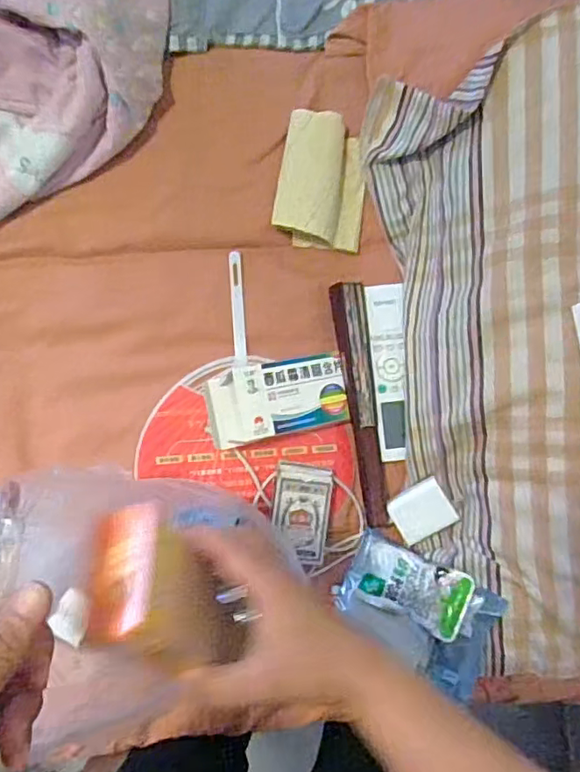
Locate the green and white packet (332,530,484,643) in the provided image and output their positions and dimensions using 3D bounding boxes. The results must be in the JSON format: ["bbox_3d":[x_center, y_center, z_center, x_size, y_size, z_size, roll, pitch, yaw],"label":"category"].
[{"bbox_3d":[0.124,0.209,0.590,0.127,0.027,0.070,22,70,9],"label":"green and white packet"}]

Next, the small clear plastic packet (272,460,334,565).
[{"bbox_3d":[0.013,0.134,0.607,0.060,0.011,0.100,9,83,-10],"label":"small clear plastic packet"}]

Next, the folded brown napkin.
[{"bbox_3d":[0.039,-0.225,0.626,0.098,0.037,0.137,9,88,-3],"label":"folded brown napkin"}]

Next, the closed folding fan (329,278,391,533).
[{"bbox_3d":[0.077,0.018,0.625,0.034,0.035,0.260,-6,89,-4],"label":"closed folding fan"}]

